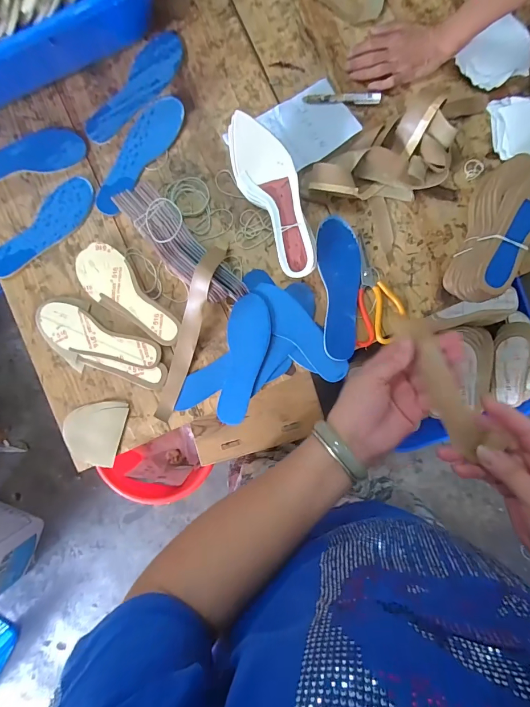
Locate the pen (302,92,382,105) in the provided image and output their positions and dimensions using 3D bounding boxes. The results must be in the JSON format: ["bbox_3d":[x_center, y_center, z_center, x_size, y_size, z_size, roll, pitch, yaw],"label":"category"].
[{"bbox_3d":[0.134,-0.442,0.623,0.130,0.014,0.016,3,89,4],"label":"pen"}]

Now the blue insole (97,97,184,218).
[{"bbox_3d":[-0.233,-0.359,0.648,0.080,0.013,0.231,33,91,4],"label":"blue insole"}]

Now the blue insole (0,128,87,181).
[{"bbox_3d":[-0.450,-0.363,0.663,0.235,0.008,0.080,-13,88,3],"label":"blue insole"}]

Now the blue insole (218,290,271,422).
[{"bbox_3d":[-0.034,0.012,0.624,0.072,0.019,0.220,7,89,4],"label":"blue insole"}]

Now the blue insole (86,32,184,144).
[{"bbox_3d":[-0.236,-0.481,0.652,0.073,0.005,0.231,39,91,4],"label":"blue insole"}]

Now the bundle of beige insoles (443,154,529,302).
[{"bbox_3d":[0.367,-0.187,0.558,0.107,0.110,0.233,29,90,4],"label":"bundle of beige insoles"}]

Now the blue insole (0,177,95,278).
[{"bbox_3d":[-0.411,-0.231,0.655,0.233,0.009,0.080,-40,86,2],"label":"blue insole"}]

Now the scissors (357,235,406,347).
[{"bbox_3d":[0.198,-0.104,0.613,0.078,0.015,0.182,1,88,4],"label":"scissors"}]

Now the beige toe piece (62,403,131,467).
[{"bbox_3d":[-0.308,0.143,0.647,0.110,0.008,0.116,8,89,4],"label":"beige toe piece"}]

